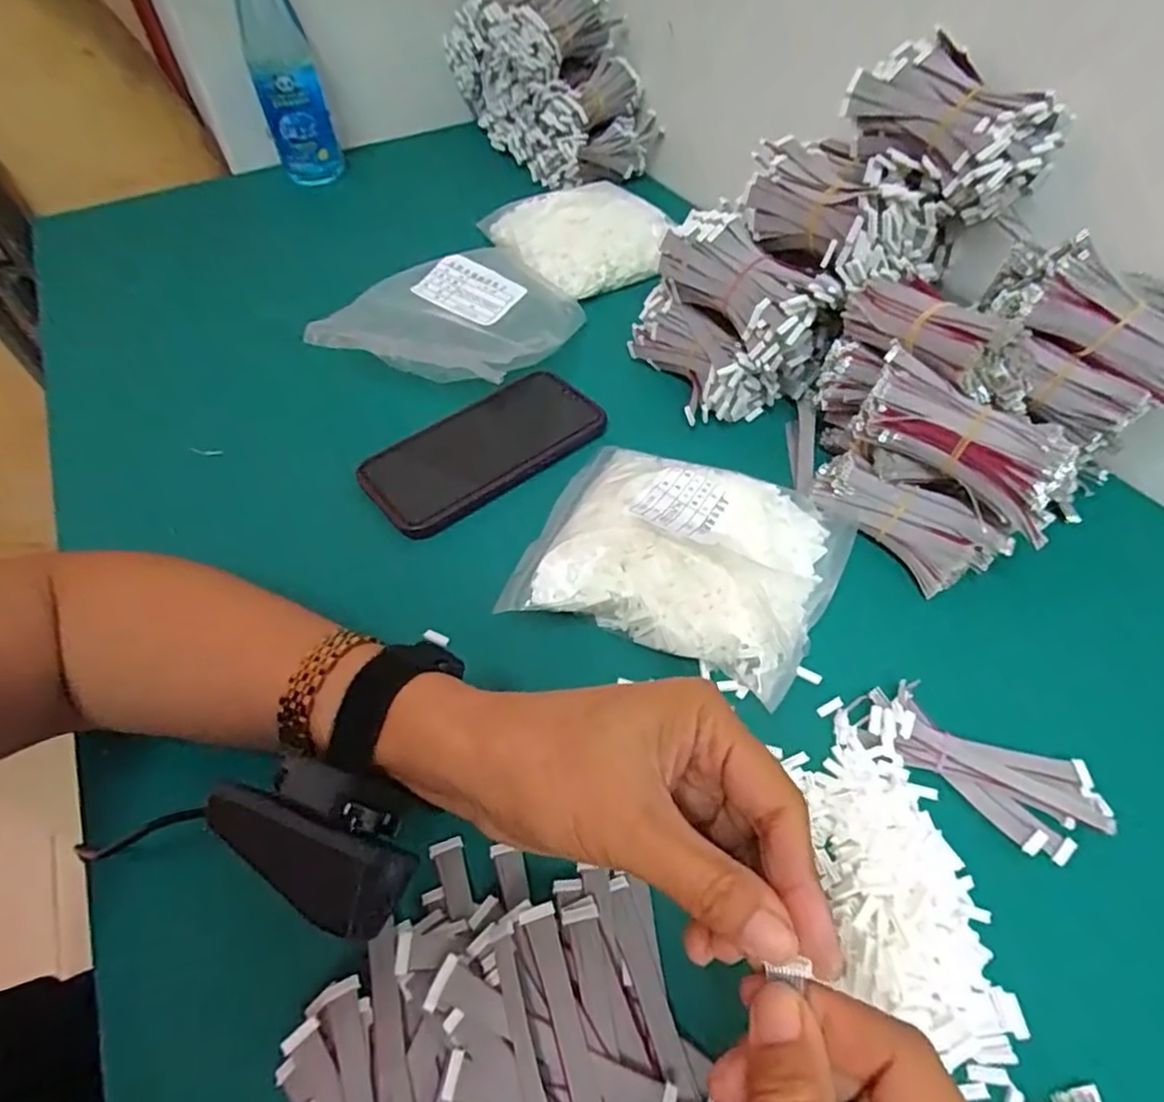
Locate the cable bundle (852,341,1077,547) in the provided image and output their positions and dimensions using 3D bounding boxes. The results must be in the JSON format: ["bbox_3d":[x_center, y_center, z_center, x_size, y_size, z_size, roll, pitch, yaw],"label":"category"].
[{"bbox_3d":[0.194,-0.057,0.321,0.104,0.046,0.029,37,61,27],"label":"cable bundle"}]

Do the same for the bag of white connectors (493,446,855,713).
[{"bbox_3d":[0.054,-0.005,0.344,0.162,0.039,0.141,19,54,16],"label":"bag of white connectors"}]

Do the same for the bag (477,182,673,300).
[{"bbox_3d":[0.000,-0.280,0.568,0.142,0.033,0.158,-19,54,-13],"label":"bag"}]

